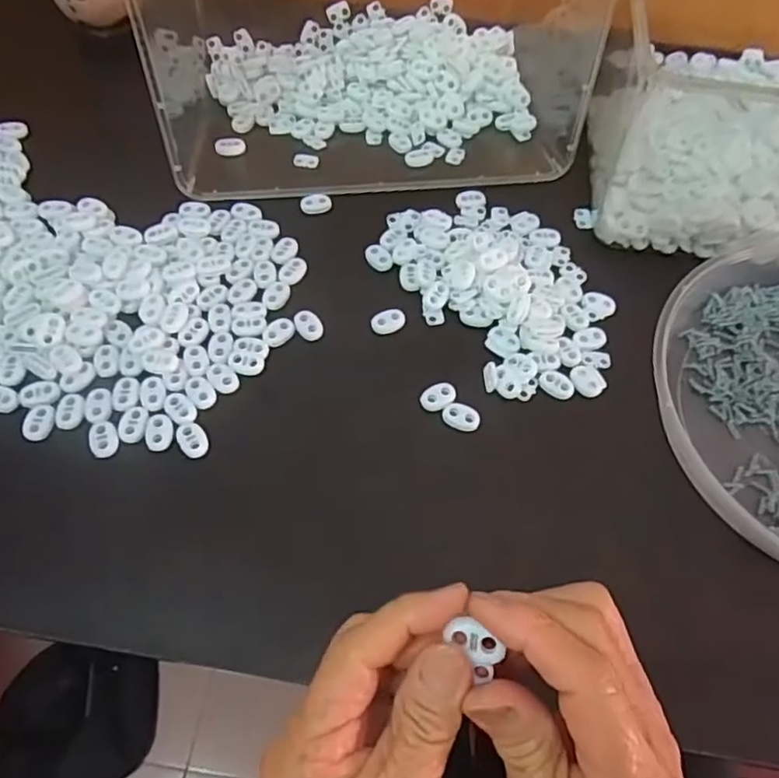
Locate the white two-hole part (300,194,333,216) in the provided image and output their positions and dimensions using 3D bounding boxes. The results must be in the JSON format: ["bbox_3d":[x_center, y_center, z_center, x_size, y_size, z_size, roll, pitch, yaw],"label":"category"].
[{"bbox_3d":[-0.054,-0.138,0.457,0.023,0.004,0.019,-8,60,-7],"label":"white two-hole part"}]

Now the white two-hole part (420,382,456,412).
[{"bbox_3d":[0.031,0.004,0.380,0.022,0.004,0.015,-27,65,-18],"label":"white two-hole part"}]

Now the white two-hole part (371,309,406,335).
[{"bbox_3d":[-0.001,-0.045,0.407,0.023,0.005,0.013,-24,64,-16],"label":"white two-hole part"}]

